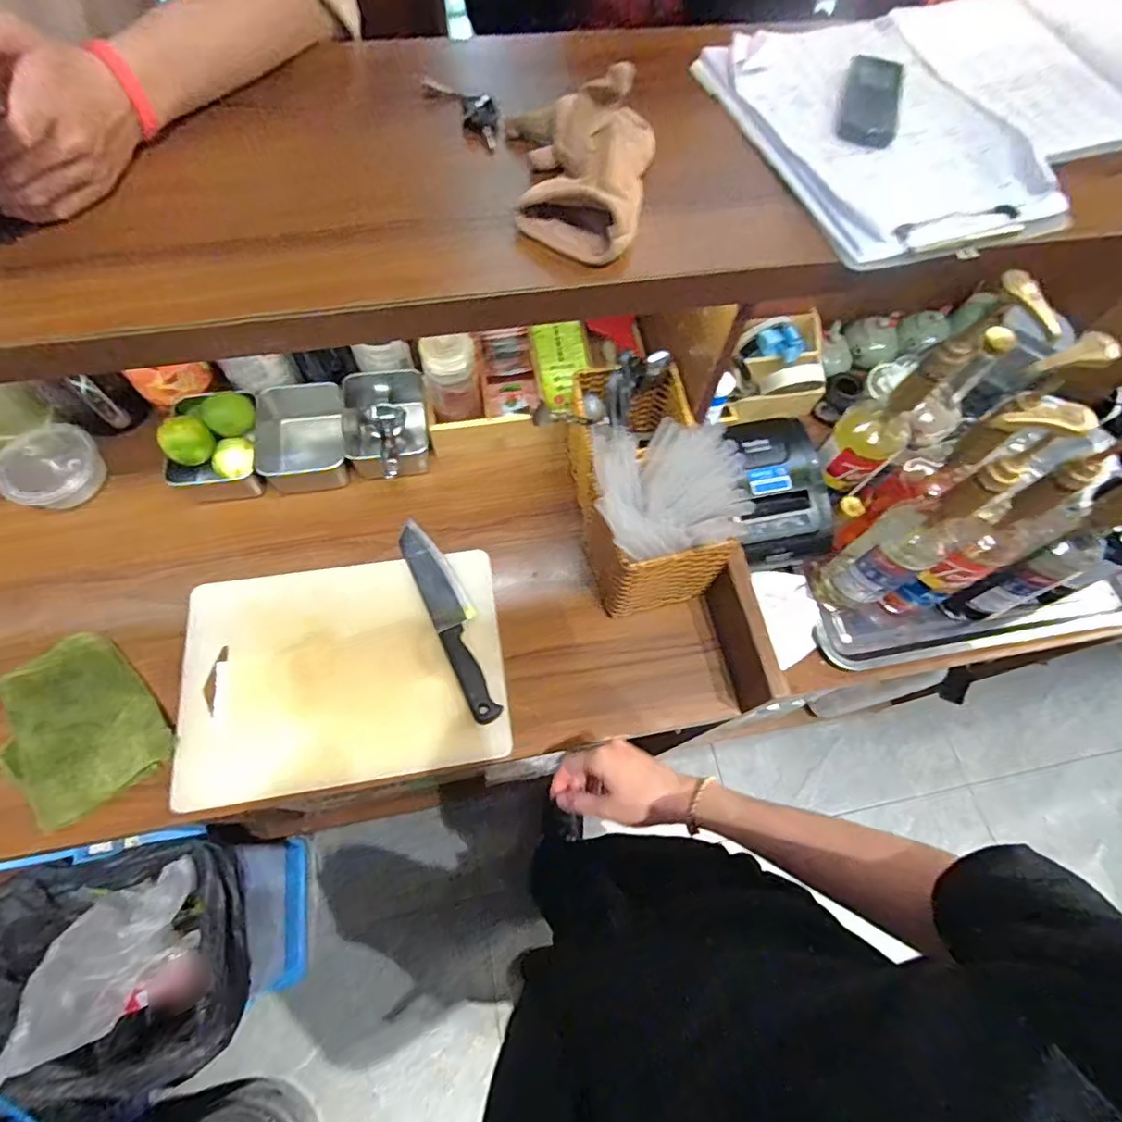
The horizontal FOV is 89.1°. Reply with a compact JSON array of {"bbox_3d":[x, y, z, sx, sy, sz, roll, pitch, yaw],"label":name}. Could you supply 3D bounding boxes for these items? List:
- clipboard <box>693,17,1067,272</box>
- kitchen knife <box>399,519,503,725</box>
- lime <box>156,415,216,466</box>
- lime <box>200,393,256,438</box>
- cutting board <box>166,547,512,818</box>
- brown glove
[{"bbox_3d":[0.285,-0.393,0.519,0.218,0.031,0.314,-18,68,-10],"label":"clipboard"},{"bbox_3d":[-0.126,0.065,0.669,0.048,0.020,0.255,-24,69,-13],"label":"kitchen knife"},{"bbox_3d":[-0.448,-0.142,0.689,0.052,0.047,0.054,1,66,-2],"label":"lime"},{"bbox_3d":[-0.406,-0.178,0.704,0.054,0.041,0.050,1,66,-2],"label":"lime"},{"bbox_3d":[-0.242,0.120,0.645,0.347,0.022,0.243,-8,67,-6],"label":"cutting board"},{"bbox_3d":[0.011,-0.322,0.446,0.118,0.070,0.156,6,66,0],"label":"brown glove"}]

